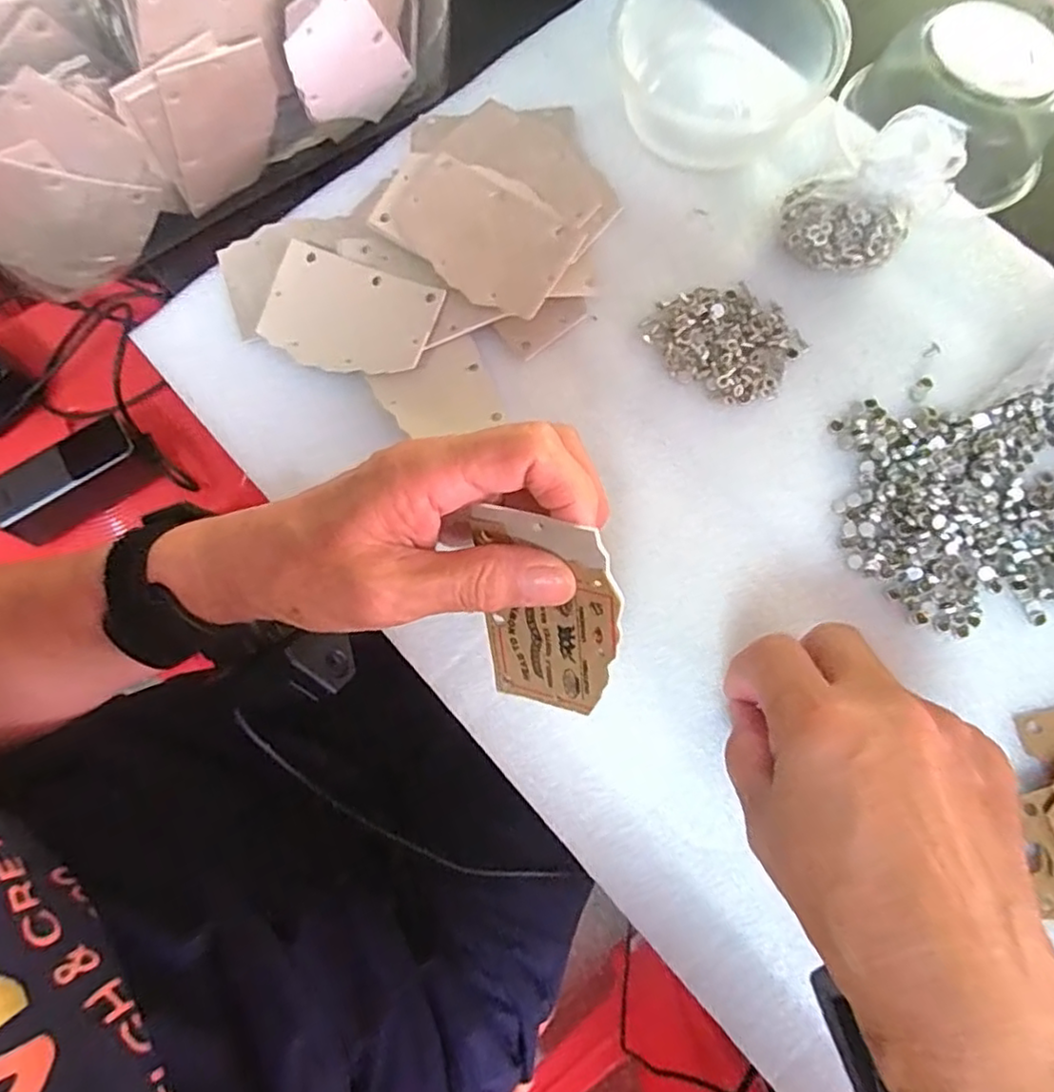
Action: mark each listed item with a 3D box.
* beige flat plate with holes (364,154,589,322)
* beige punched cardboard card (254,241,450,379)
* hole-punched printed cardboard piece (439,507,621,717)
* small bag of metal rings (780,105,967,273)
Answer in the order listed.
[{"bbox_3d":[-0.025,-0.153,0.315,0.096,0.006,0.057,34,86,8],"label":"beige flat plate with holes"},{"bbox_3d":[-0.088,-0.113,0.321,0.083,0.005,0.054,21,87,10],"label":"beige punched cardboard card"},{"bbox_3d":[0.006,0.026,0.238,0.062,0.084,0.004,0,29,33],"label":"hole-punched printed cardboard piece"},{"bbox_3d":[0.163,-0.168,0.315,0.063,0.052,0.054,-39,78,-7],"label":"small bag of metal rings"}]

